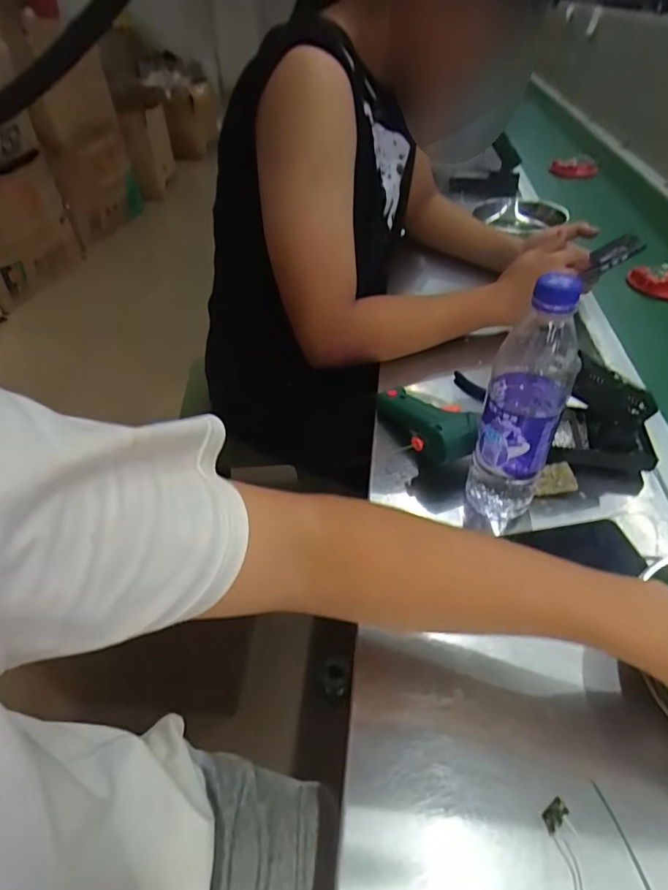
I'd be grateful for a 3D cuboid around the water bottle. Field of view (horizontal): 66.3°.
[{"bbox_3d":[0.162,-0.029,0.439,0.063,0.230,0.076,18,46,18],"label":"water bottle"}]

